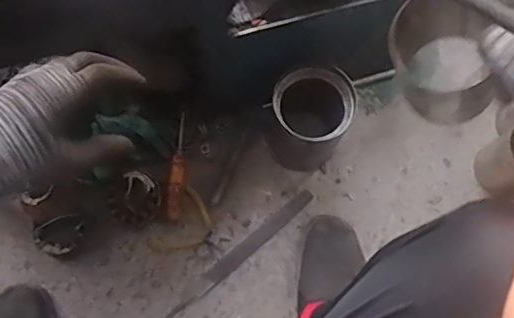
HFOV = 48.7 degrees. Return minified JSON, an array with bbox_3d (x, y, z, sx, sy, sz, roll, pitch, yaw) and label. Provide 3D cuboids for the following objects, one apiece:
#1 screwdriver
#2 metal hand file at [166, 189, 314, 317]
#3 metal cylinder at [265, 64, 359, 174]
[{"bbox_3d":[-0.127,0.013,0.911,0.021,0.023,0.165,5,87,0],"label":"screwdriver"},{"bbox_3d":[-0.024,0.148,0.902,0.289,0.012,0.025,-39,78,-12],"label":"metal hand file"},{"bbox_3d":[0.079,-0.059,0.882,0.110,0.149,0.118,1,73,-2],"label":"metal cylinder"}]

